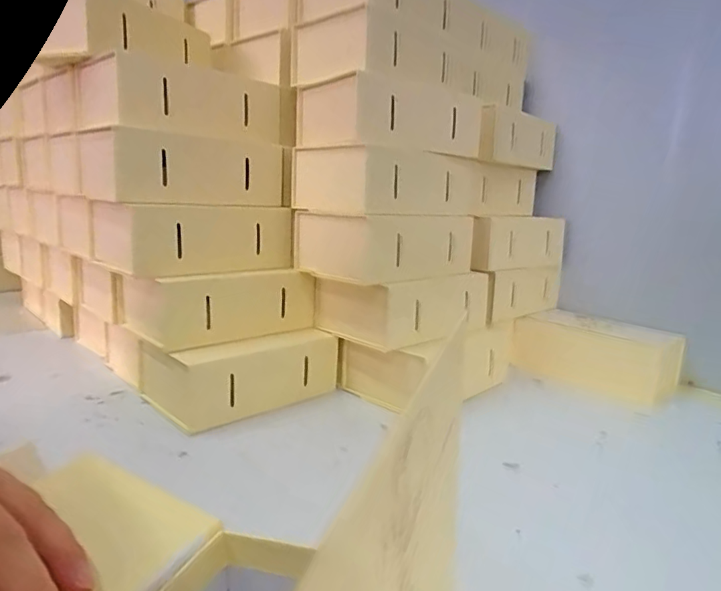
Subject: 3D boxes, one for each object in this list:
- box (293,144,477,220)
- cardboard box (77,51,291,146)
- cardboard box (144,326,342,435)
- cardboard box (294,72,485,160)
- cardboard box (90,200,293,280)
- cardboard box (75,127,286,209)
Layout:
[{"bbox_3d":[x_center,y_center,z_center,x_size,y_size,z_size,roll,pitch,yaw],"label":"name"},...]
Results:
[{"bbox_3d":[0.029,-0.117,0.539,0.116,0.058,0.176,13,16,41],"label":"box"},{"bbox_3d":[-0.164,-0.182,0.499,0.179,0.060,0.104,-8,16,-42],"label":"cardboard box"},{"bbox_3d":[-0.116,0.068,0.499,0.175,0.068,0.099,-8,16,-42],"label":"cardboard box"},{"bbox_3d":[0.024,-0.181,0.533,0.159,0.064,0.114,-8,16,-42],"label":"cardboard box"},{"bbox_3d":[-0.159,-0.058,0.500,0.103,0.058,0.165,13,16,41],"label":"cardboard box"},{"bbox_3d":[-0.164,-0.118,0.494,0.168,0.058,0.083,-8,16,-42],"label":"cardboard box"}]

